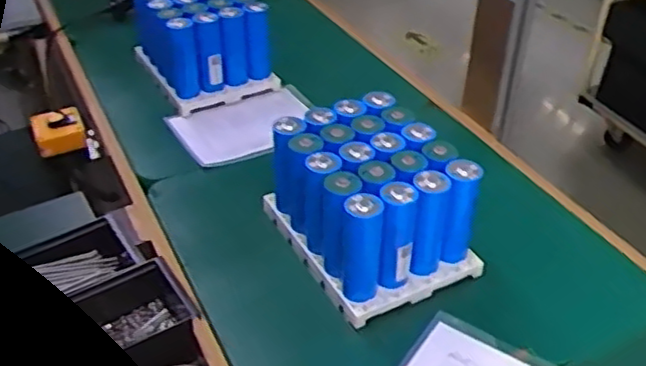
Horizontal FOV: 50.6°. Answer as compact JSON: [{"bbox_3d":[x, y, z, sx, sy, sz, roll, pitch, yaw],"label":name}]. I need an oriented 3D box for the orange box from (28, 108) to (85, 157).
[{"bbox_3d":[-0.417,-0.080,1.085,0.076,0.051,0.078,-15,40,-19],"label":"orange box"}]

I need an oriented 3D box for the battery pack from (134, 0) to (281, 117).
[{"bbox_3d":[-0.203,-0.242,1.151,0.170,0.145,0.214,-21,43,-25],"label":"battery pack"}]

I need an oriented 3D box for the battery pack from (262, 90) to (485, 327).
[{"bbox_3d":[0.056,0.020,0.807,0.167,0.145,0.219,-18,41,-22],"label":"battery pack"}]

